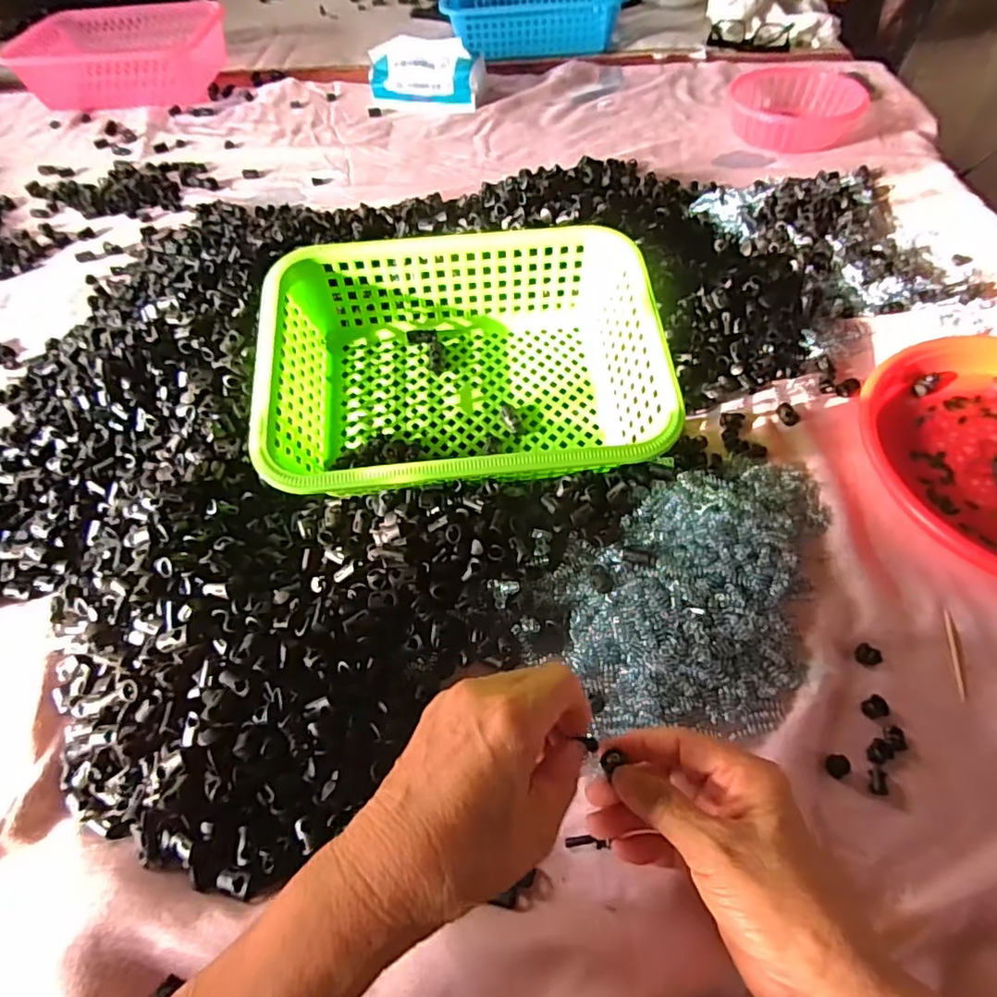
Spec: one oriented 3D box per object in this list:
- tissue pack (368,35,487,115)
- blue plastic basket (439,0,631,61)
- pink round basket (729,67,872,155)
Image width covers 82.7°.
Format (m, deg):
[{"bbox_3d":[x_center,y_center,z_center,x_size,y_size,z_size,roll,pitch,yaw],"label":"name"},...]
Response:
[{"bbox_3d":[-0.109,-0.626,0.841,0.169,0.074,0.079,8,58,7],"label":"tissue pack"},{"bbox_3d":[0.059,-0.840,0.968,0.308,0.077,0.198,-4,57,0],"label":"blue plastic basket"},{"bbox_3d":[0.408,-0.542,0.780,0.160,0.046,0.154,9,58,8],"label":"pink round basket"}]

